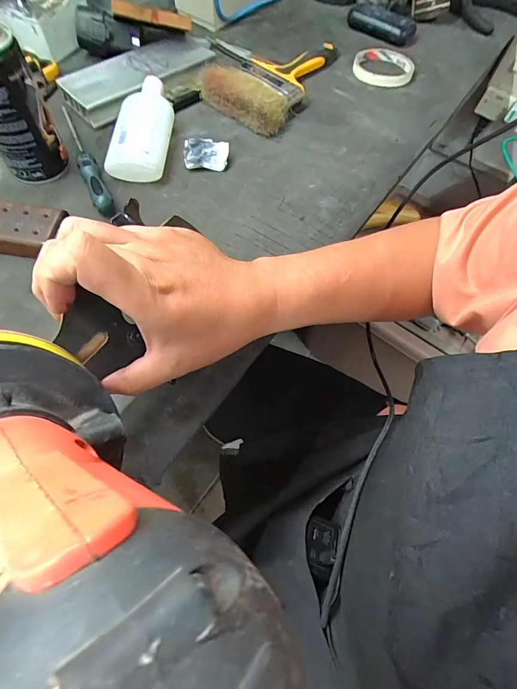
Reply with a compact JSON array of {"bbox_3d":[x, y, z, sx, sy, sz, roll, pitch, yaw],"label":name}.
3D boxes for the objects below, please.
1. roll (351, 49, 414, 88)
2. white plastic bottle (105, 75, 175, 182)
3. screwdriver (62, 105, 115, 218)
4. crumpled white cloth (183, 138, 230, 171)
[{"bbox_3d":[0.186,-0.411,0.527,0.083,0.017,0.087,23,64,8],"label":"roll"},{"bbox_3d":[-0.133,-0.255,0.423,0.062,0.036,0.141,5,63,-1],"label":"white plastic bottle"},{"bbox_3d":[-0.201,-0.217,0.411,0.019,0.019,0.194,-23,67,-14],"label":"screwdriver"},{"bbox_3d":[-0.062,-0.228,0.425,0.051,0.017,0.042,-4,64,-5],"label":"crumpled white cloth"}]

